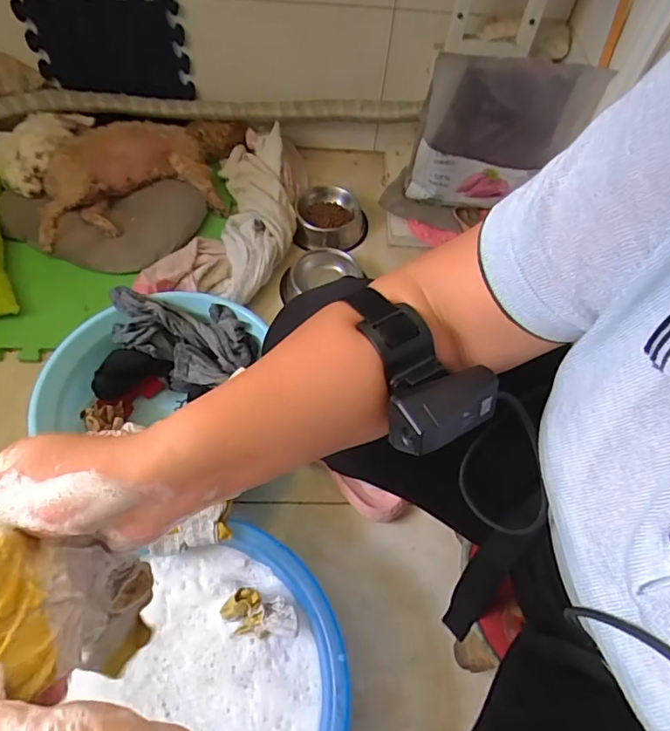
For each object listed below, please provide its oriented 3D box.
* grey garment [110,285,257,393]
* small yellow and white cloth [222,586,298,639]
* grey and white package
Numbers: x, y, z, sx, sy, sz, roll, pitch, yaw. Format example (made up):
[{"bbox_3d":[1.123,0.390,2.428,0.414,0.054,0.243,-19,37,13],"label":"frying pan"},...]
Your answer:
[{"bbox_3d":[-0.230,-0.033,0.775,0.213,0.116,0.112,4,59,-2],"label":"grey garment"},{"bbox_3d":[-0.087,0.290,0.590,0.086,0.036,0.048,3,59,-3],"label":"small yellow and white cloth"},{"bbox_3d":[0.288,-0.408,0.901,0.267,0.280,0.046,0,59,-5],"label":"grey and white package"}]

